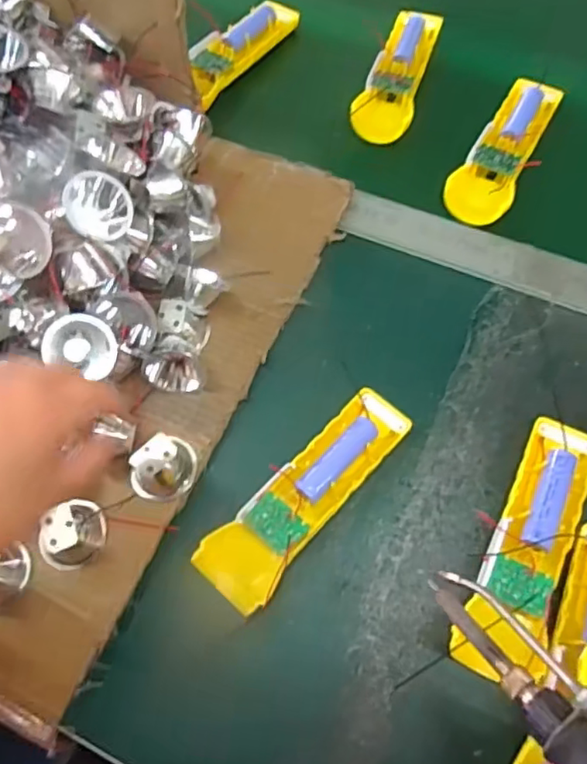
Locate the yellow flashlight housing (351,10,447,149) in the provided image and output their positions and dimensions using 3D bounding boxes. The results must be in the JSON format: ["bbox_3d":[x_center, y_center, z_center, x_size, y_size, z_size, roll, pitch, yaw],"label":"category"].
[{"bbox_3d":[0.094,-0.282,0.547,0.050,0.020,0.165,15,67,8],"label":"yellow flashlight housing"}]

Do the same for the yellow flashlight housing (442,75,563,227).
[{"bbox_3d":[0.177,-0.199,0.504,0.050,0.024,0.164,25,69,12],"label":"yellow flashlight housing"}]

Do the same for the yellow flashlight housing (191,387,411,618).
[{"bbox_3d":[0.011,0.071,0.387,0.047,0.031,0.160,40,73,17],"label":"yellow flashlight housing"}]

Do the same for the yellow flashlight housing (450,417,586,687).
[{"bbox_3d":[0.145,0.096,0.369,0.049,0.033,0.164,23,69,11],"label":"yellow flashlight housing"}]

